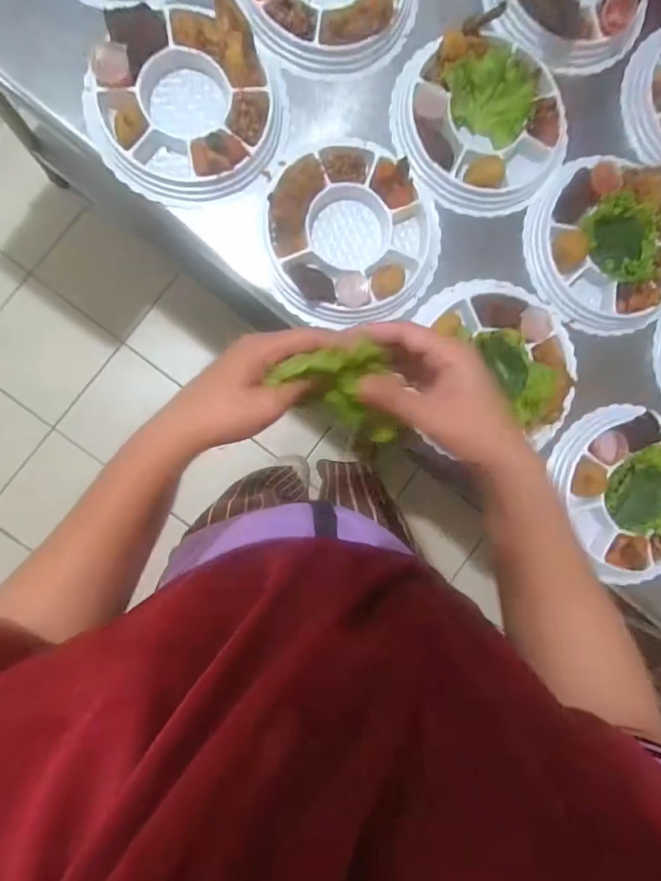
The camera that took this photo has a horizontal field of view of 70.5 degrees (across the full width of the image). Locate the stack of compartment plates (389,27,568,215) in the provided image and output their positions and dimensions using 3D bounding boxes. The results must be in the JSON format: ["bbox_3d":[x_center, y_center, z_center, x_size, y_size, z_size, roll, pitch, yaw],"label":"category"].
[{"bbox_3d":[0.193,-0.392,0.578,0.228,0.043,0.207,-1,91,-7],"label":"stack of compartment plates"}]

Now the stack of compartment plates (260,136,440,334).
[{"bbox_3d":[0.028,-0.254,0.568,0.216,0.039,0.217,-14,92,-6],"label":"stack of compartment plates"}]

